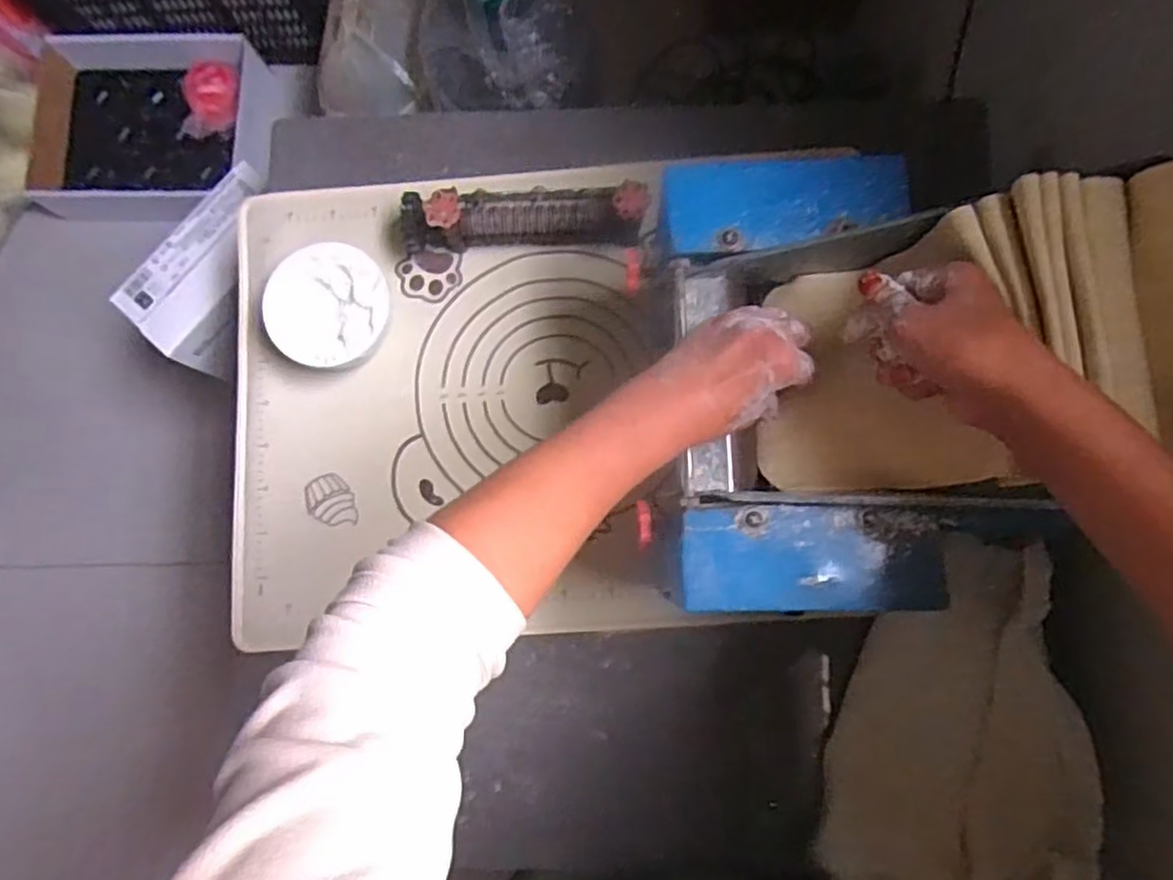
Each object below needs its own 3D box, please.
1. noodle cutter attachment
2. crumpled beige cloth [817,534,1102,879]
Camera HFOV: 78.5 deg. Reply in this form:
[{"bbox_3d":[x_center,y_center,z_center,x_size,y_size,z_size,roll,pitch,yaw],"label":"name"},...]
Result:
[{"bbox_3d":[-0.066,-0.224,0.730,0.244,0.093,0.058,-2,83,2],"label":"noodle cutter attachment"},{"bbox_3d":[0.355,0.273,0.689,0.215,0.079,0.337,9,83,3],"label":"crumpled beige cloth"}]

